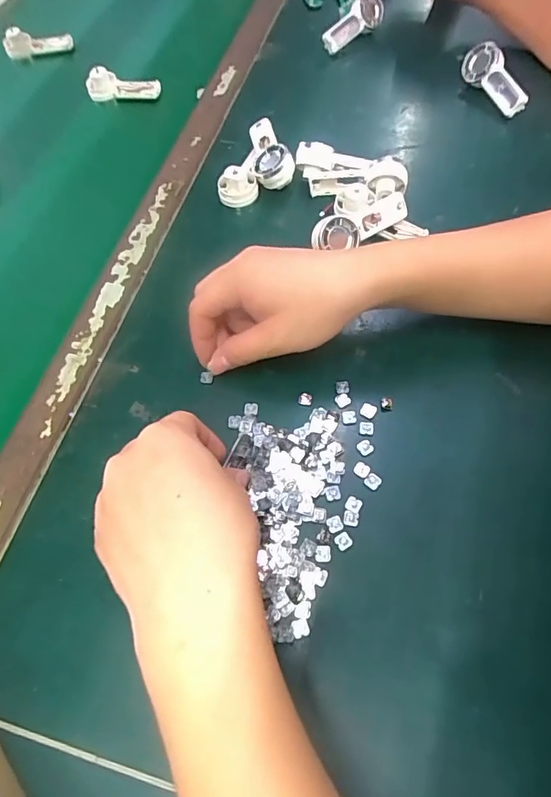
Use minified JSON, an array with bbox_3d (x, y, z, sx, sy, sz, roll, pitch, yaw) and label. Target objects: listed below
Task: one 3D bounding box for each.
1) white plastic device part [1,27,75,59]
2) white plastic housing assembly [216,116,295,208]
[{"bbox_3d":[-0.319,-0.480,0.636,0.087,0.028,0.019,-13,62,-3],"label":"white plastic device part"},{"bbox_3d":[-0.022,-0.243,0.485,0.074,0.033,0.095,-6,62,1],"label":"white plastic housing assembly"}]

